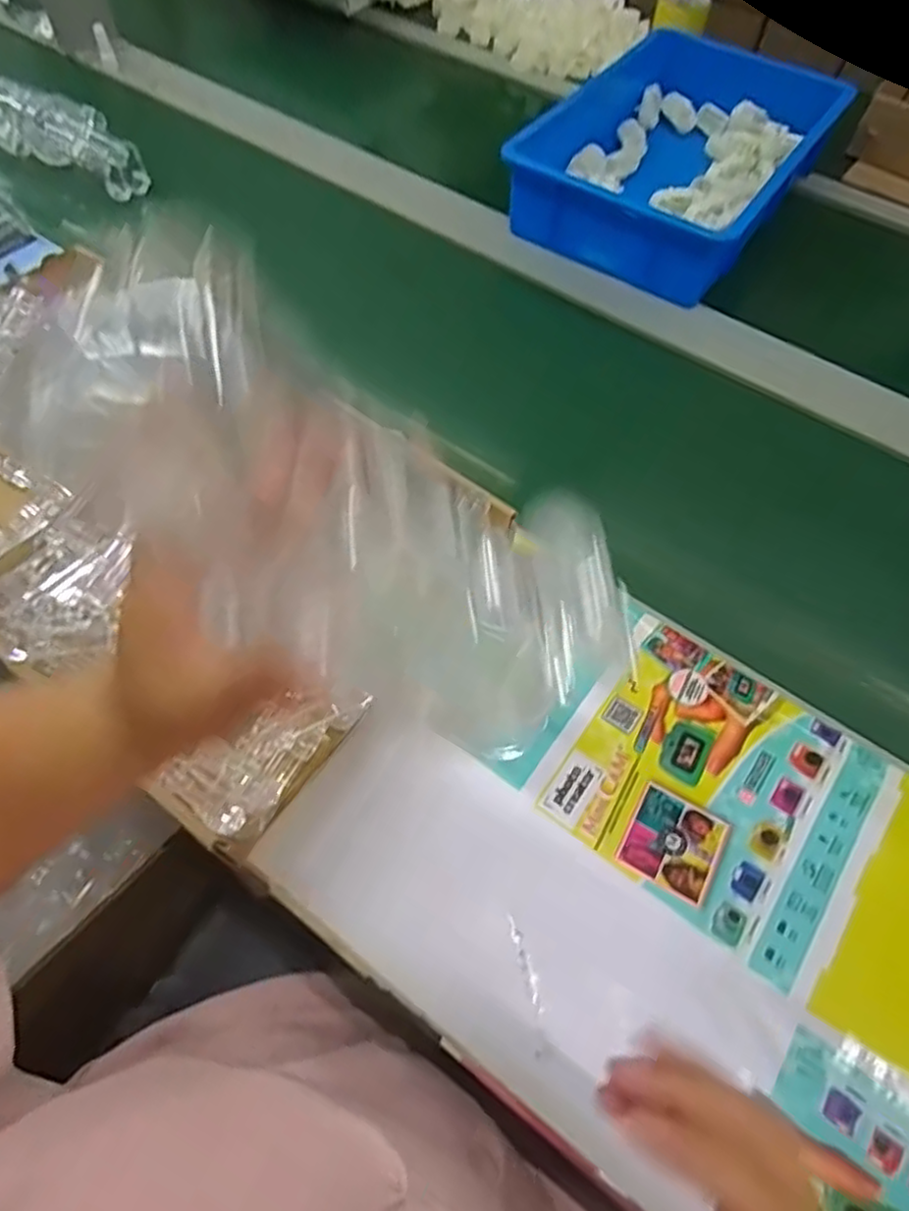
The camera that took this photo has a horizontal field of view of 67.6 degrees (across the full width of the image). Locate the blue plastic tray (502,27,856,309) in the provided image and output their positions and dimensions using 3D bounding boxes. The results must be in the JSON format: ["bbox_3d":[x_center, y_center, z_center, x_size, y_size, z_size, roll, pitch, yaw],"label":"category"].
[{"bbox_3d":[0.276,-0.562,0.826,0.301,0.086,0.428,29,64,13],"label":"blue plastic tray"}]

